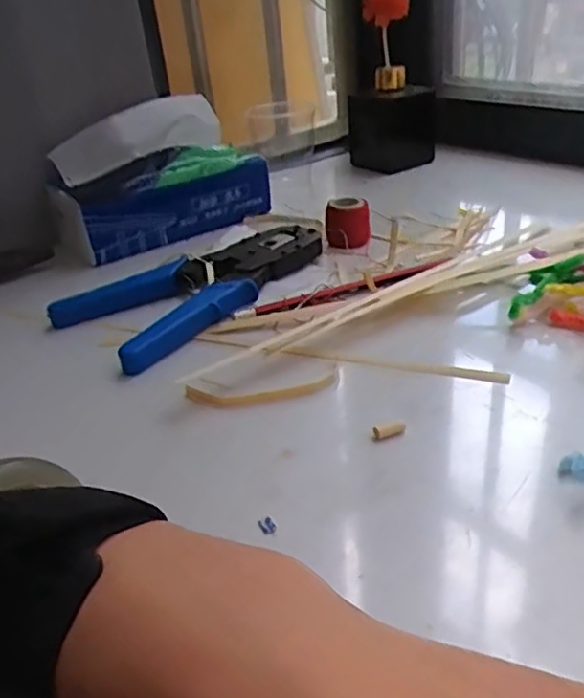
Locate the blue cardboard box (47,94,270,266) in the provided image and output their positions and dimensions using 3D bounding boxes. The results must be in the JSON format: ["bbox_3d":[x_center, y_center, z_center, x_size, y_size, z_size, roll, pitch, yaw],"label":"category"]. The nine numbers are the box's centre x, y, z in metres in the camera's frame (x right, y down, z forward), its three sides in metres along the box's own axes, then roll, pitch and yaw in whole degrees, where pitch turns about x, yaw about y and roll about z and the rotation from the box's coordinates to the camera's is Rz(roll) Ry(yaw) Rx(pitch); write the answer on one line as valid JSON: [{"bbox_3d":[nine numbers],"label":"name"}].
[{"bbox_3d":[-0.123,-0.156,0.567,0.181,0.096,0.088,-25,34,-27],"label":"blue cardboard box"}]

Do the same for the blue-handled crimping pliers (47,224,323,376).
[{"bbox_3d":[-0.058,-0.048,0.448,0.189,0.018,0.092,-30,37,-33],"label":"blue-handled crimping pliers"}]

